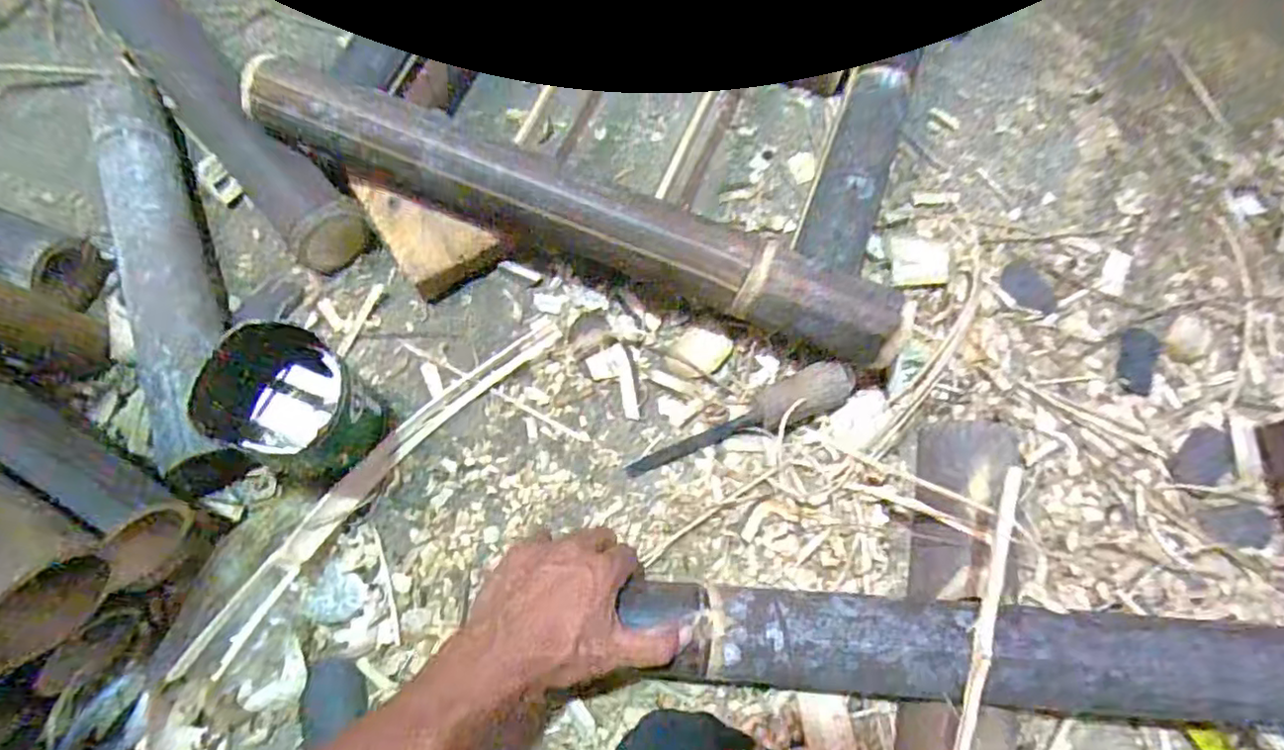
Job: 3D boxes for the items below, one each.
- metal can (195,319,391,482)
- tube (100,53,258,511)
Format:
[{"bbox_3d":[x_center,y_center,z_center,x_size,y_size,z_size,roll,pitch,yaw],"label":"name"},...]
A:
[{"bbox_3d":[-0.259,0.029,0.492,0.090,0.131,0.089,1,70,-3],"label":"metal can"},{"bbox_3d":[-0.423,-0.106,0.551,0.071,0.066,0.434,-21,73,-10],"label":"tube"}]

